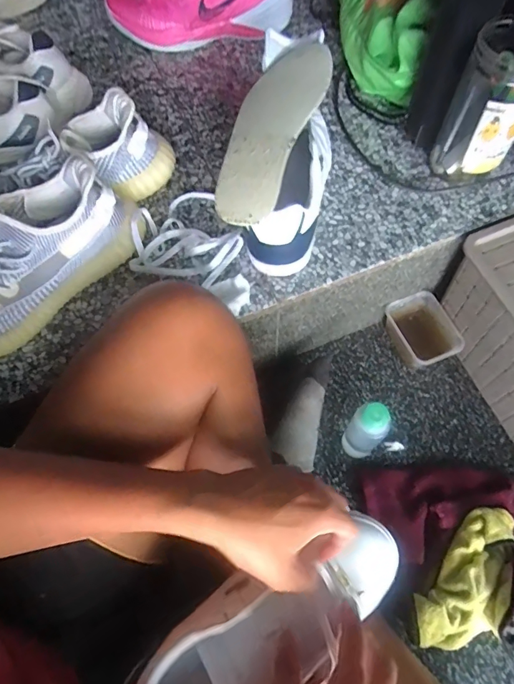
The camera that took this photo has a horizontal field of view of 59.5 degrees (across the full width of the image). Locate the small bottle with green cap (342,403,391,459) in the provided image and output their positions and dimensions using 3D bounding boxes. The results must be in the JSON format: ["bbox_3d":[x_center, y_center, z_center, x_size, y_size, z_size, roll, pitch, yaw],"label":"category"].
[{"bbox_3d":[0.137,0.119,0.577,0.043,0.139,0.035,32,70,15],"label":"small bottle with green cap"}]

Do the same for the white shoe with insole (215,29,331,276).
[{"bbox_3d":[0.034,-0.232,0.555,0.106,0.119,0.301,9,65,6],"label":"white shoe with insole"}]

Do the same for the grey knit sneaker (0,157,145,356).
[{"bbox_3d":[-0.268,-0.087,0.492,0.292,0.119,0.106,-41,70,-16],"label":"grey knit sneaker"}]

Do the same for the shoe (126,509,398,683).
[{"bbox_3d":[0.017,0.252,0.394,0.274,0.085,0.100,-24,65,-24],"label":"shoe"}]

